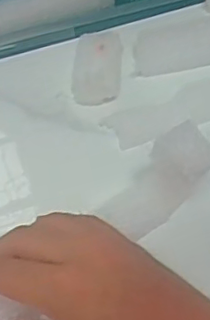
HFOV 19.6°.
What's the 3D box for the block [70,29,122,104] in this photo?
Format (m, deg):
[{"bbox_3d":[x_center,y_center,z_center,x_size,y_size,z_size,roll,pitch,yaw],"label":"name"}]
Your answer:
[{"bbox_3d":[-0.006,-0.066,0.430,0.034,0.016,0.055,4,60,0],"label":"block"}]

